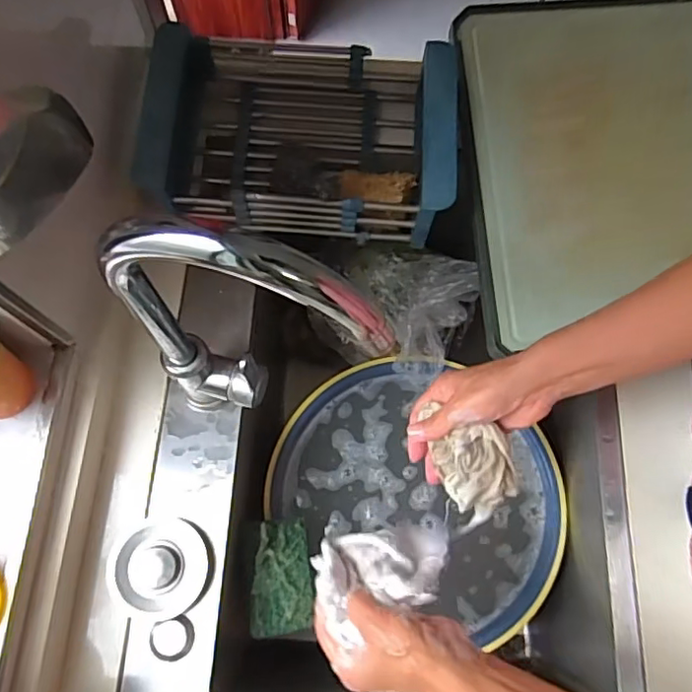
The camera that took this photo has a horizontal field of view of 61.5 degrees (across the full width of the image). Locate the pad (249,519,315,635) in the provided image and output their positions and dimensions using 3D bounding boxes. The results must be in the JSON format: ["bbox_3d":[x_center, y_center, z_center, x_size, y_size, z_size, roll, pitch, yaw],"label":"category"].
[{"bbox_3d":[-0.064,0.232,0.589,0.060,0.019,0.106,3,67,-23],"label":"pad"}]

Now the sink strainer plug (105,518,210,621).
[{"bbox_3d":[-0.171,0.199,0.522,0.090,0.019,0.082,-1,71,-1],"label":"sink strainer plug"}]

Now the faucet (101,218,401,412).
[{"bbox_3d":[-0.065,0.000,0.407,0.180,0.292,0.038,11,72,3],"label":"faucet"}]

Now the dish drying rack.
[{"bbox_3d":[-0.046,-0.228,0.625,0.304,0.088,0.205,4,71,0],"label":"dish drying rack"}]

